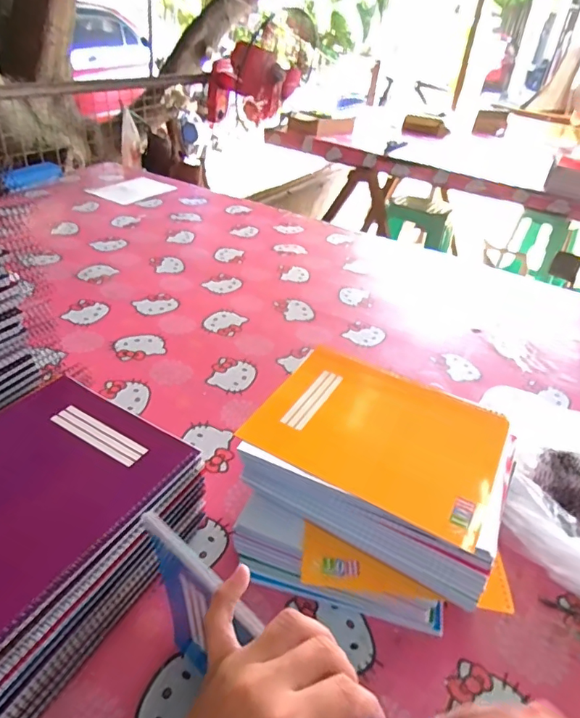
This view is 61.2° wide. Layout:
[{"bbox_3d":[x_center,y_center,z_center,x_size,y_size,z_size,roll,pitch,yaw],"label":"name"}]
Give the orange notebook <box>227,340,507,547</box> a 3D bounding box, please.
[{"bbox_3d":[0.099,0.078,0.540,0.245,0.014,0.191,23,41,20],"label":"orange notebook"}]

